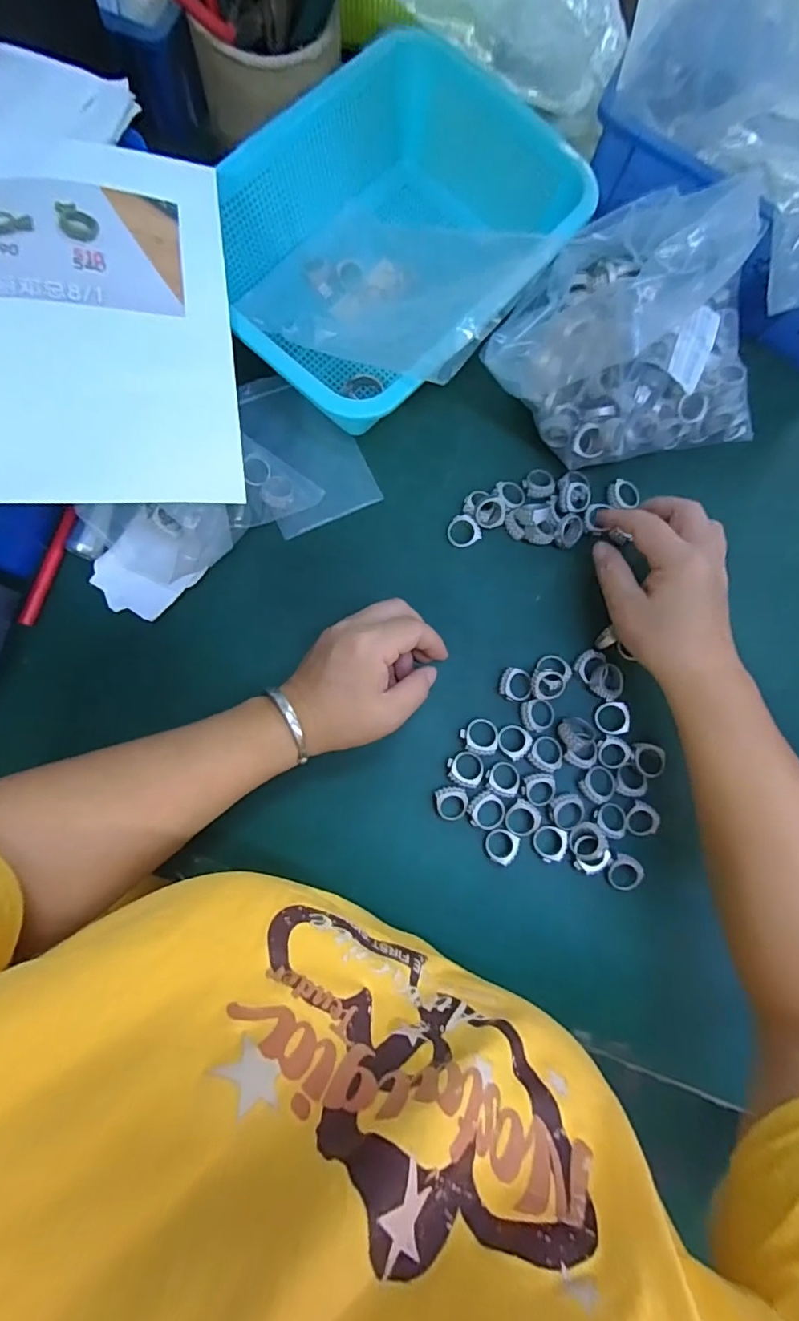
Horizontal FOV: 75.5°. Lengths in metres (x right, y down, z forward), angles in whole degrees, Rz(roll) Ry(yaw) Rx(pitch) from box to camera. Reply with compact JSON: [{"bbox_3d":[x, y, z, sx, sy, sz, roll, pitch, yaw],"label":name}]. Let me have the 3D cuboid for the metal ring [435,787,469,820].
[{"bbox_3d":[0.036,0.098,0.354,0.022,0.008,0.023,1,82,-5],"label":"metal ring"}]

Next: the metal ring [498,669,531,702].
[{"bbox_3d":[0.084,0.018,0.370,0.023,0.009,0.023,1,82,-5],"label":"metal ring"}]

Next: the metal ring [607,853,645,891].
[{"bbox_3d":[0.155,0.146,0.354,0.024,0.006,0.023,0,91,13],"label":"metal ring"}]

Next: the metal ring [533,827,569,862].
[{"bbox_3d":[0.104,0.126,0.354,0.022,0.006,0.024,1,82,-5],"label":"metal ring"}]

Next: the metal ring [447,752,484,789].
[{"bbox_3d":[0.046,0.075,0.356,0.025,0.004,0.023,1,82,-5],"label":"metal ring"}]

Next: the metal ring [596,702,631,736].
[{"bbox_3d":[0.155,0.042,0.371,0.023,0.004,0.024,1,82,-5],"label":"metal ring"}]

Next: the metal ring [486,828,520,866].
[{"bbox_3d":[0.070,0.127,0.352,0.022,0.005,0.021,1,82,-5],"label":"metal ring"}]

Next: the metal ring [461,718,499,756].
[{"bbox_3d":[0.056,0.053,0.362,0.026,0.006,0.025,1,82,-5],"label":"metal ring"}]

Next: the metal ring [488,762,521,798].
[{"bbox_3d":[0.073,0.082,0.357,0.022,0.004,0.022,1,82,-5],"label":"metal ring"}]

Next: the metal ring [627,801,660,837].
[{"bbox_3d":[0.171,0.112,0.363,0.022,0.009,0.023,1,82,-5],"label":"metal ring"}]

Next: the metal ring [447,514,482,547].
[{"bbox_3d":[0.047,-0.096,0.383,0.024,0.005,0.024,1,82,-5],"label":"metal ring"}]

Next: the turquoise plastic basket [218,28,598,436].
[{"bbox_3d":[-0.004,-0.292,0.371,0.190,0.075,0.269,42,81,1],"label":"turquoise plastic basket"}]

